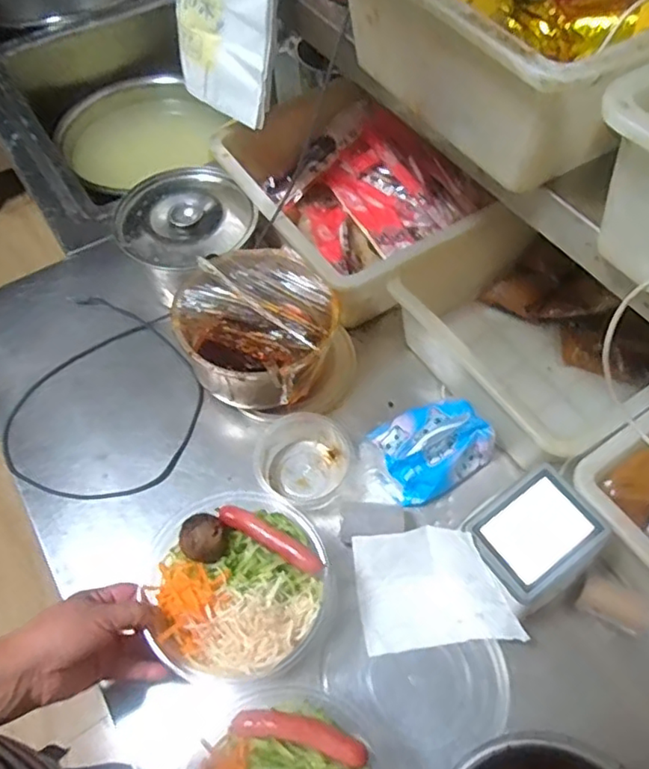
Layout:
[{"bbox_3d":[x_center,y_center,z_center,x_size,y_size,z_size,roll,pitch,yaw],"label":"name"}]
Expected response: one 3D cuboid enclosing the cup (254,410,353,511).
[{"bbox_3d":[-0.022,0.084,0.654,0.094,0.056,0.090,0,58,1],"label":"cup"}]

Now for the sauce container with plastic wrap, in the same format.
[{"bbox_3d":[-0.070,-0.055,0.692,0.188,0.103,0.175,0,58,1],"label":"sauce container with plastic wrap"}]

